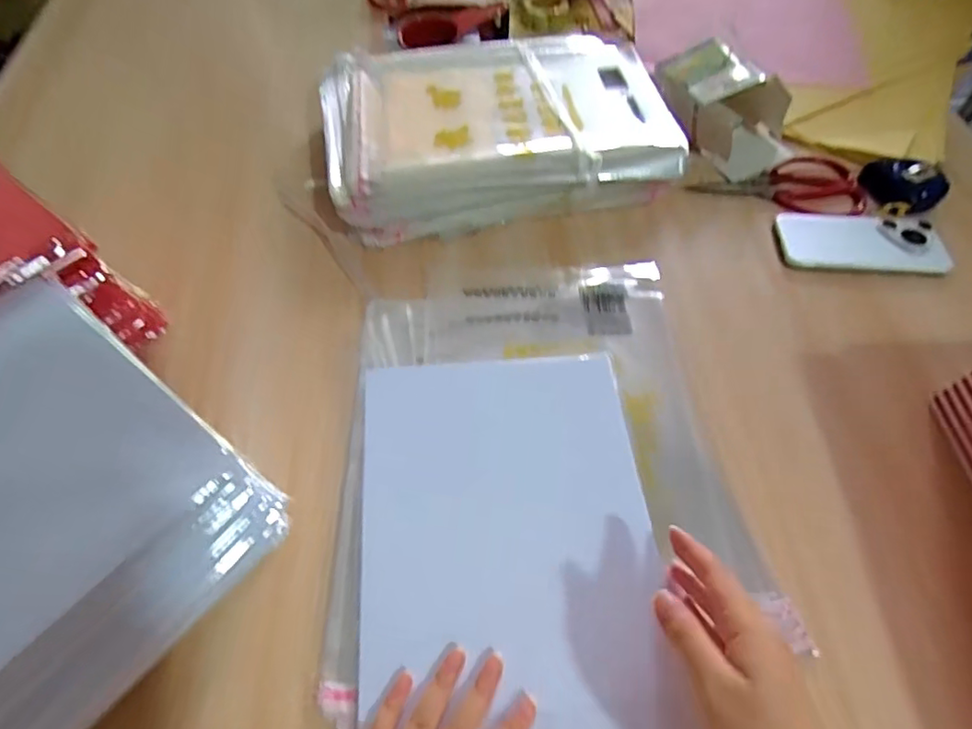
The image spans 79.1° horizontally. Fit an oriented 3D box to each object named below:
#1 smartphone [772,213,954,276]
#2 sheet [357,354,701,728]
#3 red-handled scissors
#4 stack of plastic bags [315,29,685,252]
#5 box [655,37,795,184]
[{"bbox_3d":[0.386,-0.129,0.607,0.162,0.011,0.085,6,54,4],"label":"smartphone"},{"bbox_3d":[0.016,0.120,0.433,0.209,0.006,0.296,-4,55,-3],"label":"sheet"},{"bbox_3d":[0.328,-0.199,0.652,0.182,0.016,0.078,0,54,0],"label":"red-handled scissors"},{"bbox_3d":[0.009,-0.266,0.672,0.363,0.065,0.273,-9,54,-6],"label":"stack of plastic bags"},{"bbox_3d":[0.269,-0.298,0.680,0.105,0.089,0.163,-24,57,-17],"label":"box"}]

